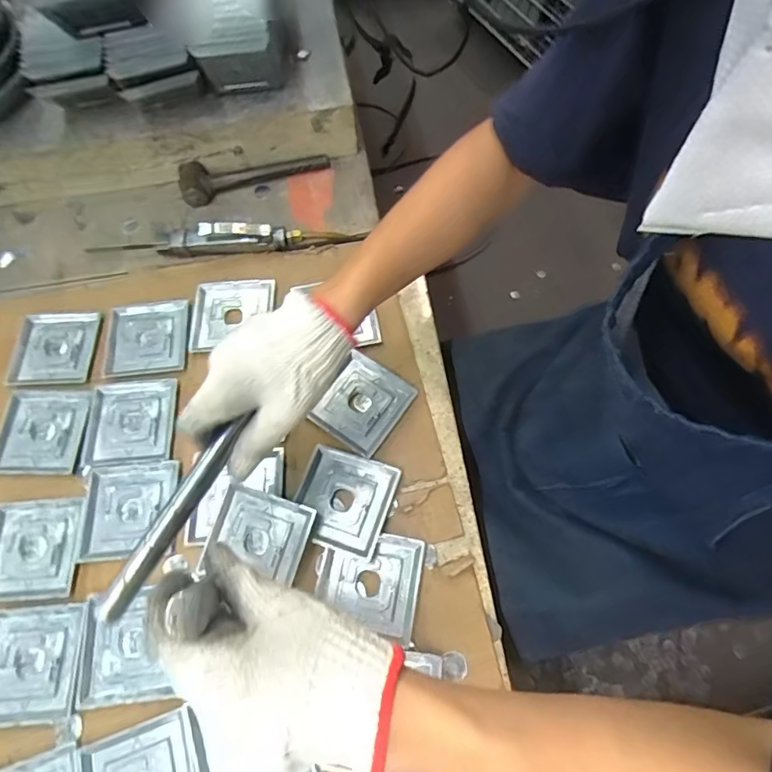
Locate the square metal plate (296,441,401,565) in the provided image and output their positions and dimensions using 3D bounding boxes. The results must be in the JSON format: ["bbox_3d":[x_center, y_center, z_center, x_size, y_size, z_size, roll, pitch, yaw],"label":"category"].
[{"bbox_3d":[-0.042,0.109,0.462,0.089,0.011,0.088,19,69,11],"label":"square metal plate"}]

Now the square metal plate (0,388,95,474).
[{"bbox_3d":[-0.367,0.048,0.512,0.092,0.005,0.091,-1,66,3],"label":"square metal plate"}]

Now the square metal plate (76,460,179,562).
[{"bbox_3d":[-0.254,0.122,0.474,0.090,0.006,0.089,-5,66,1],"label":"square metal plate"}]

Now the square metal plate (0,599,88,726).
[{"bbox_3d":[-0.316,0.243,0.424,0.090,0.004,0.091,-5,66,1],"label":"square metal plate"}]

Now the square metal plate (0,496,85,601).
[{"bbox_3d":[-0.343,0.156,0.465,0.092,0.005,0.092,-5,66,1],"label":"square metal plate"}]

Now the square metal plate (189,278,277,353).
[{"bbox_3d":[-0.177,-0.083,0.552,0.093,0.012,0.083,-4,66,2],"label":"square metal plate"}]

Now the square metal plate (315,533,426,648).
[{"bbox_3d":[-0.015,0.176,0.436,0.089,0.008,0.082,11,67,8],"label":"square metal plate"}]

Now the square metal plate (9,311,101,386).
[{"bbox_3d":[-0.378,-0.046,0.546,0.090,0.013,0.092,-3,66,2],"label":"square metal plate"}]

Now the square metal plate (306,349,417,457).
[{"bbox_3d":[-0.024,0.018,0.499,0.081,0.011,0.088,32,72,15],"label":"square metal plate"}]

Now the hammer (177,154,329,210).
[{"bbox_3d":[-0.174,-0.276,0.627,0.194,0.034,0.041,-10,66,-1],"label":"hammer"}]

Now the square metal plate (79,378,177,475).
[{"bbox_3d":[-0.271,0.039,0.507,0.097,0.004,0.092,-8,66,0],"label":"square metal plate"}]

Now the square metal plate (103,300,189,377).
[{"bbox_3d":[-0.276,-0.055,0.545,0.101,0.010,0.089,-6,66,1],"label":"square metal plate"}]

